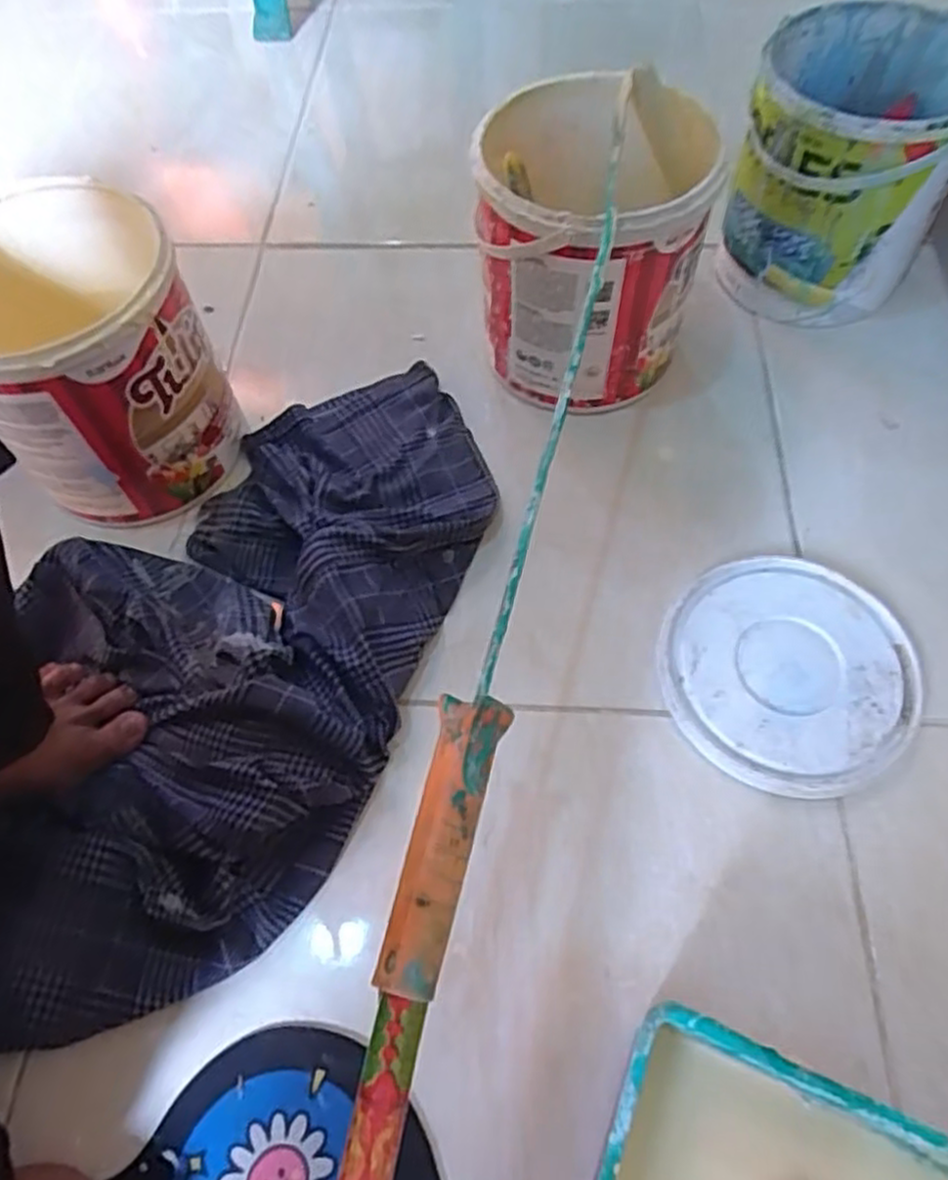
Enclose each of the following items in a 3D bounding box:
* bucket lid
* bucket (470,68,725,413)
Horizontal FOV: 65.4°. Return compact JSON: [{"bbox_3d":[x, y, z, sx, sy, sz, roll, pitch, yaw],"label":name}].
[{"bbox_3d":[0.224,0.055,0.527,0.170,0.011,0.178,-1,62,1],"label":"bucket lid"},{"bbox_3d":[0.088,-0.279,0.610,0.180,0.199,0.182,-1,62,1],"label":"bucket"}]

